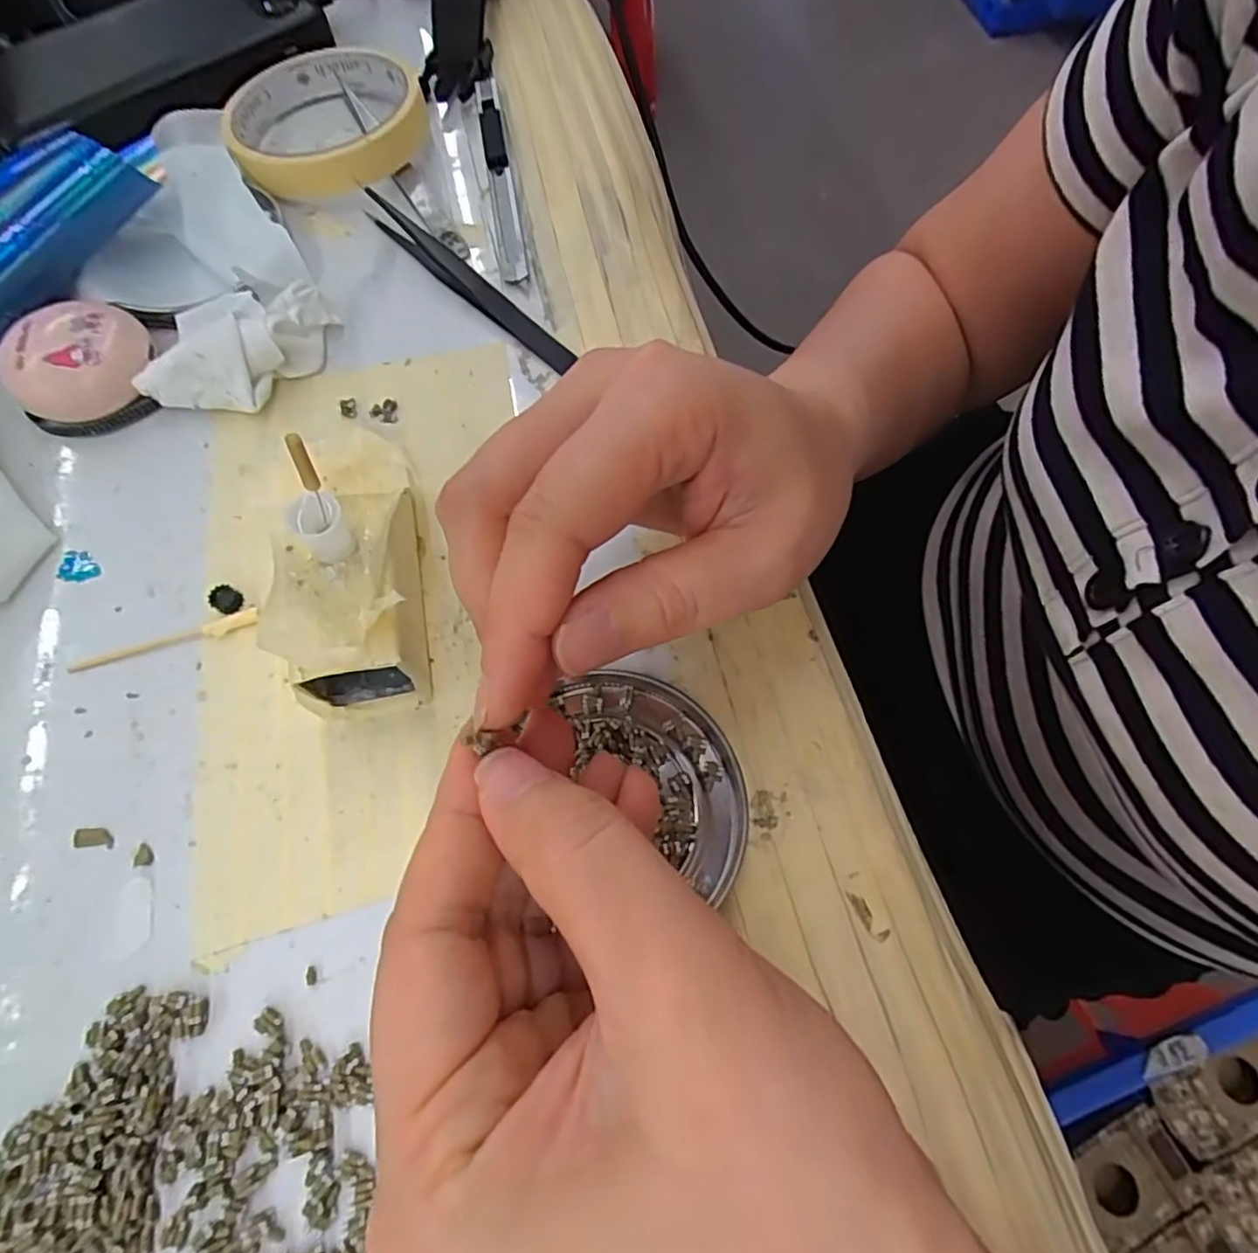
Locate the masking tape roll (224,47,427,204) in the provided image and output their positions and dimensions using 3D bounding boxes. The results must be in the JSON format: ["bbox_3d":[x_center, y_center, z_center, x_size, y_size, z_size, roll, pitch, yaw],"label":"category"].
[{"bbox_3d":[-0.137,-0.228,0.294,0.086,0.021,0.084,0,67,-1],"label":"masking tape roll"}]

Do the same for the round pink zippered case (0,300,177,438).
[{"bbox_3d":[-0.199,-0.099,0.241,0.044,0.024,0.049,-10,68,-5],"label":"round pink zippered case"}]

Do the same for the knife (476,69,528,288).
[{"bbox_3d":[-0.058,-0.204,0.293,0.011,0.009,0.131,-9,68,-5],"label":"knife"}]

